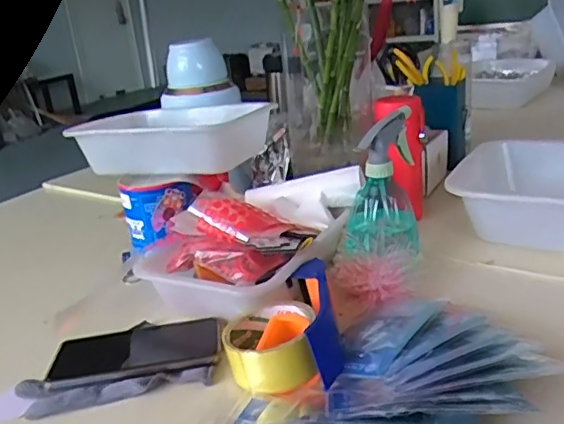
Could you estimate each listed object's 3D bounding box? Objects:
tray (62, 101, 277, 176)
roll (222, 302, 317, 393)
[{"bbox_3d":[-0.142,-0.093,0.746,0.228,0.062,0.152,1,22,19],"label":"tray"},{"bbox_3d":[-0.011,0.122,0.524,0.081,0.044,0.090,-5,21,5],"label":"roll"}]

